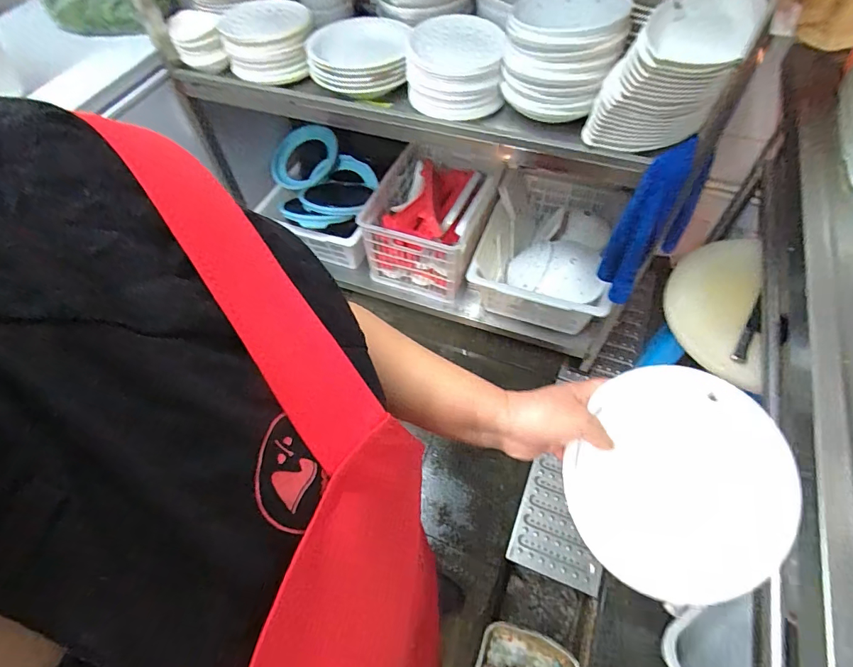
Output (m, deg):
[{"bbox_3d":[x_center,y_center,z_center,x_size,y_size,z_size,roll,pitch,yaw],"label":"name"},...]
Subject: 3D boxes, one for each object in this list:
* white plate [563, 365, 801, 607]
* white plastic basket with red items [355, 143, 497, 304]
[{"bbox_3d":[0.232,0.135,0.404,0.192,0.016,0.196,-1,81,3],"label":"white plate"},{"bbox_3d":[0.010,-0.352,1.480,0.412,0.261,0.403,18,61,15],"label":"white plastic basket with red items"}]

